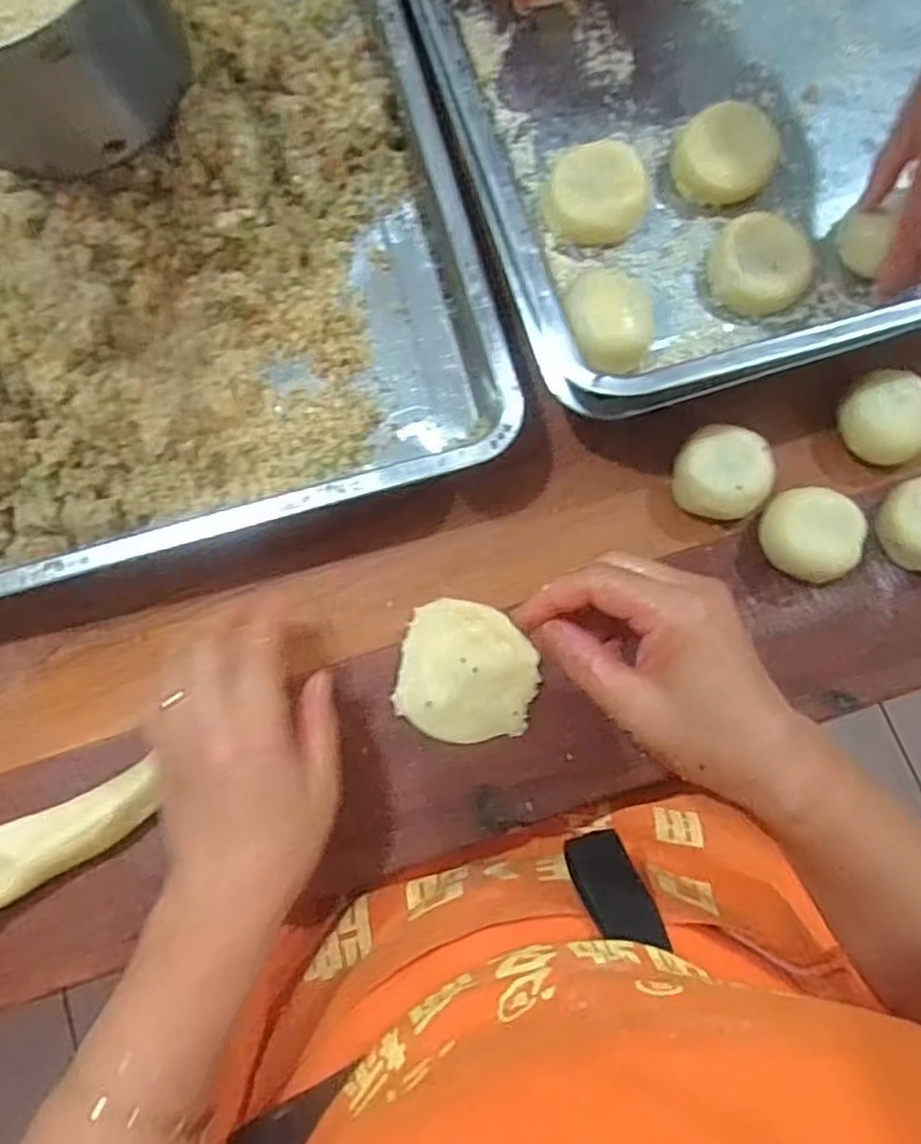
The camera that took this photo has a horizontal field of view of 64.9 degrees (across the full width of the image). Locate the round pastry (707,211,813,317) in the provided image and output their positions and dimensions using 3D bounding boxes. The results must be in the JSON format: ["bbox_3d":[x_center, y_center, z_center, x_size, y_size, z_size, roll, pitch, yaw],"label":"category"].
[{"bbox_3d":[0.180,-0.184,0.433,0.055,0.022,0.060,0,77,-1],"label":"round pastry"}]

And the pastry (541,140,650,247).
[{"bbox_3d":[0.082,-0.226,0.435,0.059,0.035,0.048,10,78,2],"label":"pastry"}]

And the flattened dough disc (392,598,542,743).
[{"bbox_3d":[0.004,0.057,0.418,0.078,0.006,0.077,0,79,-1],"label":"flattened dough disc"}]

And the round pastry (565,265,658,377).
[{"bbox_3d":[0.086,-0.140,0.411,0.046,0.029,0.052,-10,78,-3],"label":"round pastry"}]

